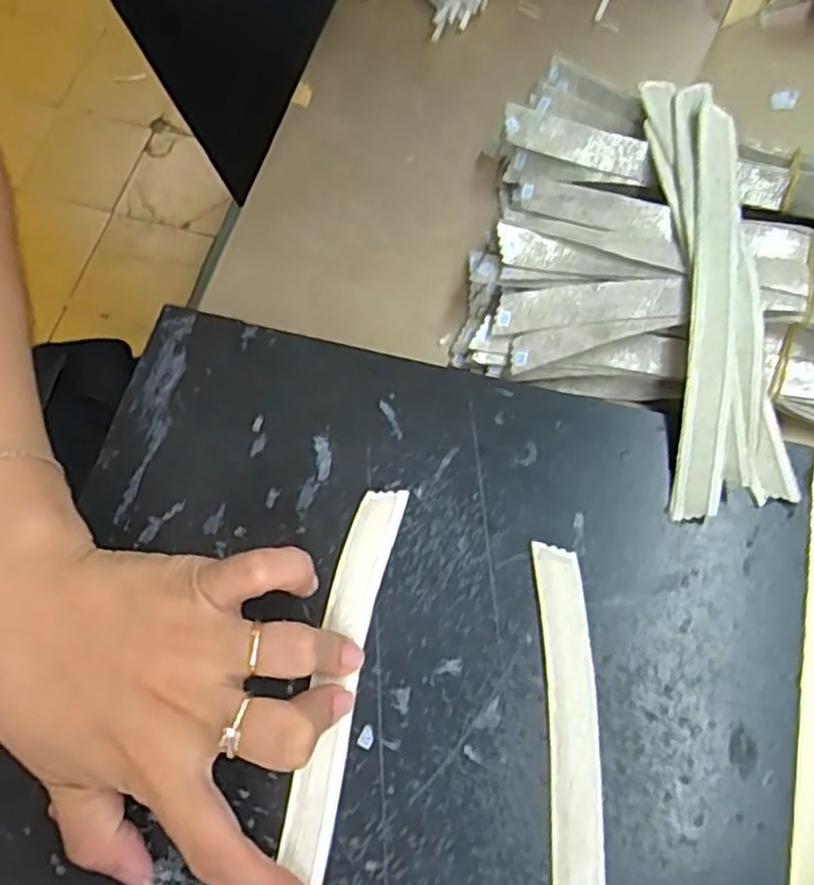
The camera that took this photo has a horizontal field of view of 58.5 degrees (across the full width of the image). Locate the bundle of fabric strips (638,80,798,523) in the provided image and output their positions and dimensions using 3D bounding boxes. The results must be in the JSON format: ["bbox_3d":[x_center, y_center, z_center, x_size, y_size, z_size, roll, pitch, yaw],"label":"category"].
[{"bbox_3d":[0.138,-0.074,0.327,0.045,0.024,0.213,1,70,2],"label":"bundle of fabric strips"}]

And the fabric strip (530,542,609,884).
[{"bbox_3d":[0.062,0.139,0.263,0.023,0.005,0.201,3,69,-5],"label":"fabric strip"}]

